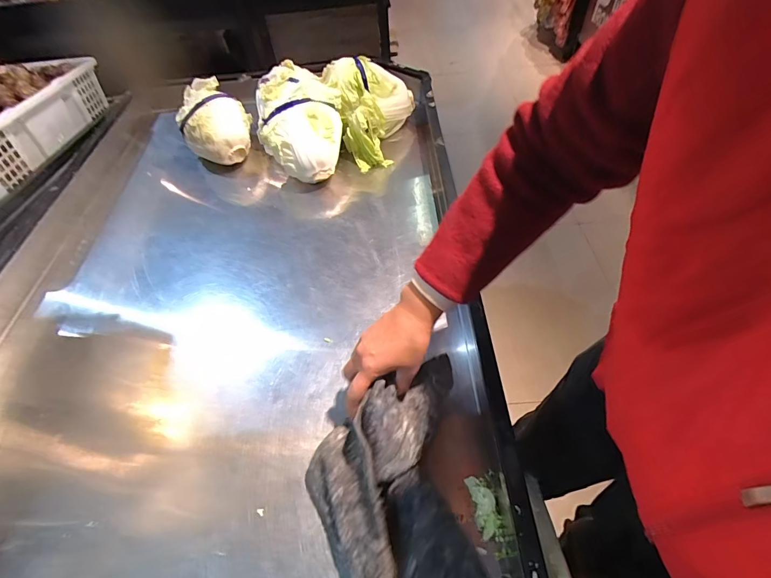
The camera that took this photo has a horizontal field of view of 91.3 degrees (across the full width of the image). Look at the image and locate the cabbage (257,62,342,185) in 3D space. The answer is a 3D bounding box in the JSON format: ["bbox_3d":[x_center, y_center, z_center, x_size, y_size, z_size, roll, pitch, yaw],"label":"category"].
[{"bbox_3d":[-0.192,-0.379,0.829,0.171,0.125,0.312,-17,53,-7],"label":"cabbage"}]

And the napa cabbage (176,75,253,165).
[{"bbox_3d":[-0.378,-0.364,0.858,0.151,0.163,0.141,-25,54,-13],"label":"napa cabbage"}]

